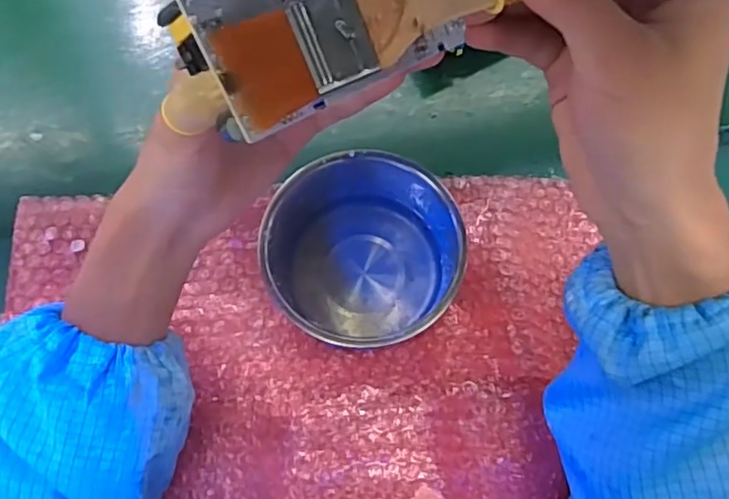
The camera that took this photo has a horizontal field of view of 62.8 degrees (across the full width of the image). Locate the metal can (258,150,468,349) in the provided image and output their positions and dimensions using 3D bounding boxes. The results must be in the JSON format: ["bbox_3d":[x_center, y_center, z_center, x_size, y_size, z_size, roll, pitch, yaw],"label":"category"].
[{"bbox_3d":[-0.004,-0.002,0.388,0.118,0.060,0.108,0,73,1],"label":"metal can"}]

